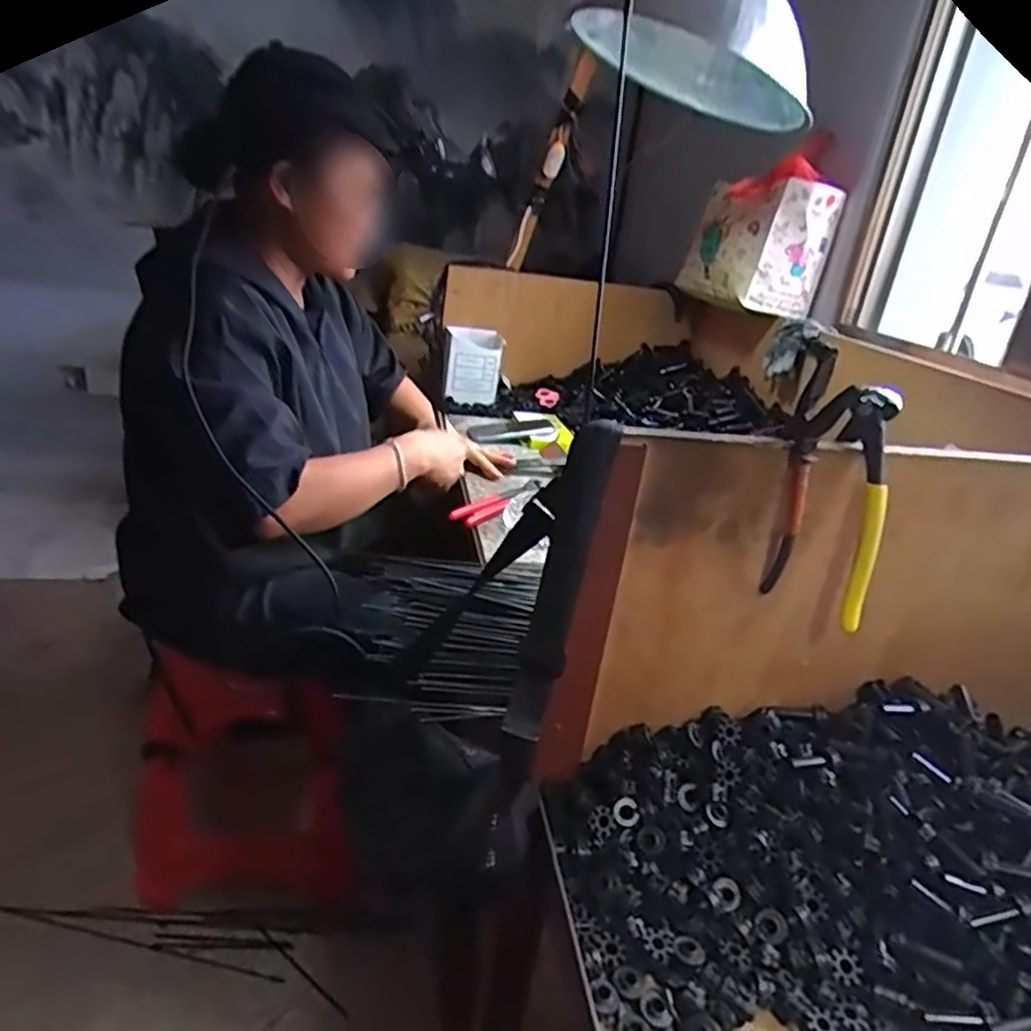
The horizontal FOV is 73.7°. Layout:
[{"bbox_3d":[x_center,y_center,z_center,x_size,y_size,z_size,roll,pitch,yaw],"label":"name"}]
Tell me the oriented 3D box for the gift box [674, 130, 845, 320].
[{"bbox_3d":[0.484,-0.576,1.411,0.167,0.274,0.329,4,24,-9],"label":"gift box"}]

